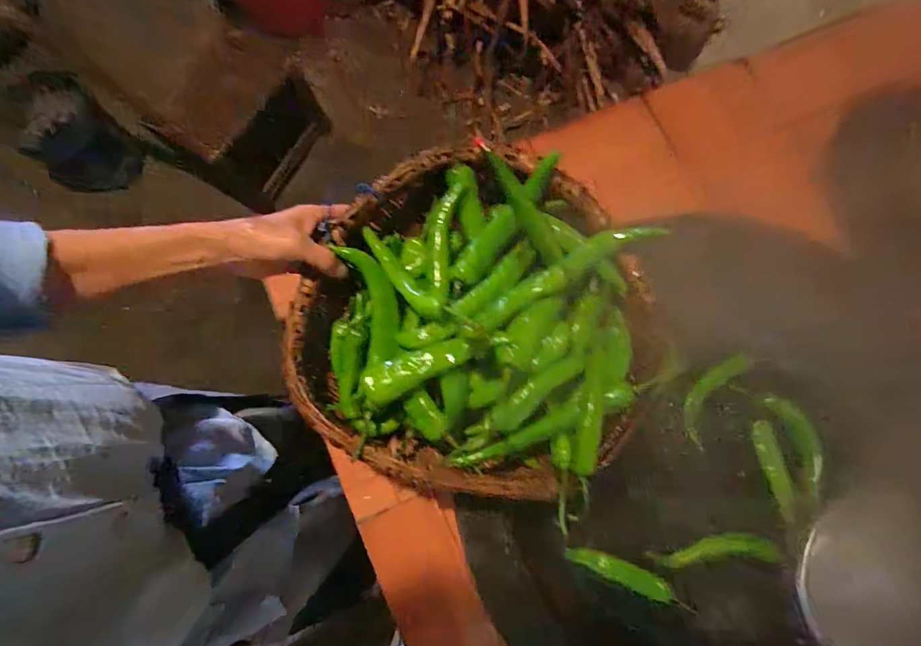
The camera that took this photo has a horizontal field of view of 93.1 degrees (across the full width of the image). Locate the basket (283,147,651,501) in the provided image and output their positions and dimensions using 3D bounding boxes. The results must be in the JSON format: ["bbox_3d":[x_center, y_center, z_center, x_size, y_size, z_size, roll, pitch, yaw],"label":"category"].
[{"bbox_3d":[0.019,0.005,0.463,0.339,0.094,0.342,0,80,0],"label":"basket"}]

